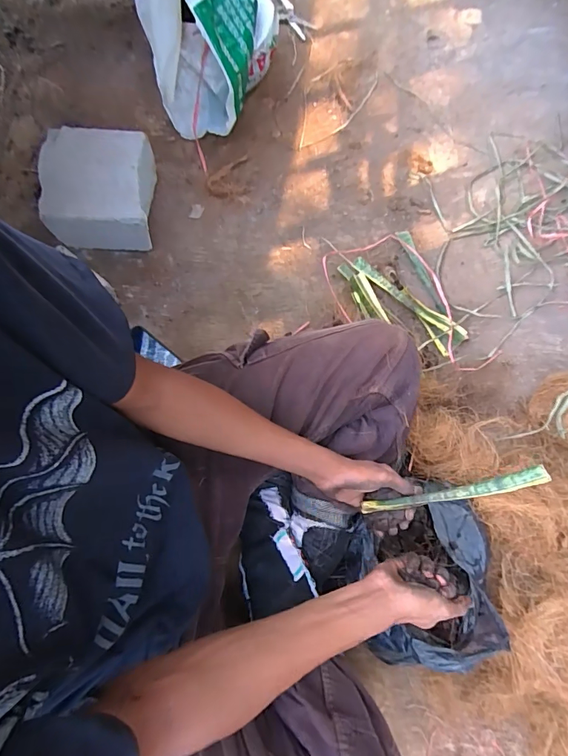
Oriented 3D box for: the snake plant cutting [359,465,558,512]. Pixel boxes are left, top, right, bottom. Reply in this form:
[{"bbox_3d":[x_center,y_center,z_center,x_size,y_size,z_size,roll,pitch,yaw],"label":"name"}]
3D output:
[{"bbox_3d":[0.203,0.145,0.517,0.223,0.005,0.021,-20,73,27],"label":"snake plant cutting"}]

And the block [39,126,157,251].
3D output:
[{"bbox_3d":[-0.355,-0.361,0.812,0.193,0.116,0.206,-2,76,-3],"label":"block"}]

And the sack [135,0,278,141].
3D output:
[{"bbox_3d":[-0.143,-0.675,0.824,0.254,0.267,0.260,-14,75,-4],"label":"sack"}]

